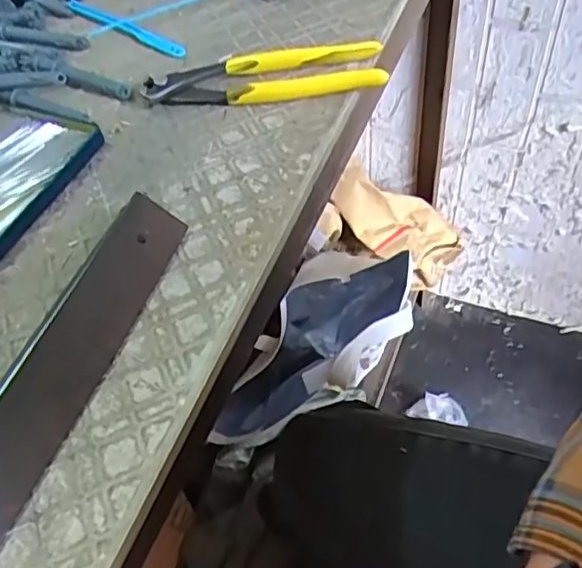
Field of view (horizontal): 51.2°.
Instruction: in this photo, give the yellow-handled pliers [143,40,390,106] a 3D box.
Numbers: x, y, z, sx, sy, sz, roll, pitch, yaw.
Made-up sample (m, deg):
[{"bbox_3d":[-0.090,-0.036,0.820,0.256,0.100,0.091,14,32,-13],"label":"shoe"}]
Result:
[{"bbox_3d":[-0.019,-0.145,0.421,0.161,0.027,0.043,-4,53,3],"label":"yellow-handled pliers"}]

